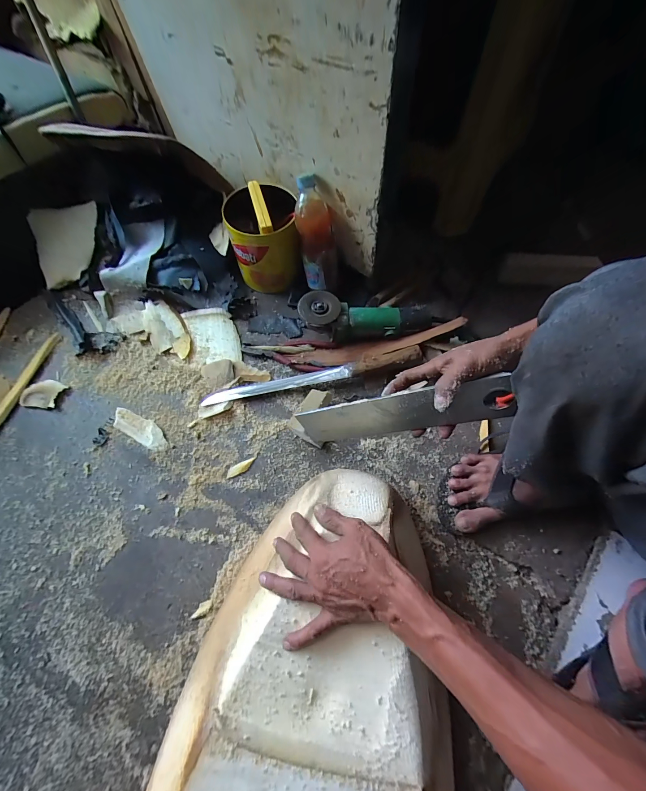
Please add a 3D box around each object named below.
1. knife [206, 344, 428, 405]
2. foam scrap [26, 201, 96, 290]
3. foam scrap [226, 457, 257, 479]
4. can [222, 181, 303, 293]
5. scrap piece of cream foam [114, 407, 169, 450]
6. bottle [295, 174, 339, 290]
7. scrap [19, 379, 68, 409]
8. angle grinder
[{"bbox_3d":[-0.022,-0.038,0.618,0.432,0.041,0.035,-12,68,-4],"label":"knife"},{"bbox_3d":[-0.617,-0.357,0.741,0.147,0.036,0.204,-3,89,4],"label":"foam scrap"},{"bbox_3d":[-0.147,0.129,0.563,0.057,0.004,0.018,-25,69,-9],"label":"foam scrap"},{"bbox_3d":[-0.124,-0.335,0.680,0.138,0.177,0.141,0,68,1],"label":"can"},{"bbox_3d":[-0.343,0.063,0.591,0.122,0.009,0.042,27,71,12],"label":"scrap piece of cream foam"},{"bbox_3d":[-0.012,-0.311,0.621,0.071,0.204,0.058,-19,40,-7],"label":"bottle"},{"bbox_3d":[-0.569,-0.004,0.635,0.081,0.009,0.059,8,68,5],"label":"scrap"},{"bbox_3d":[0.087,-0.160,0.641,0.264,0.084,0.076,-2,68,0],"label":"angle grinder"}]

